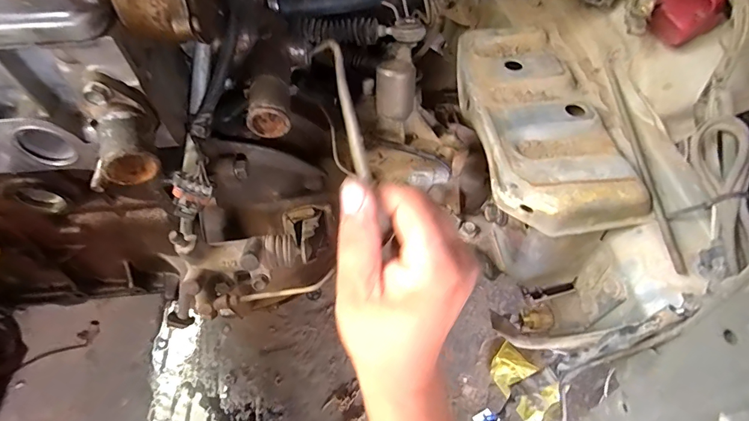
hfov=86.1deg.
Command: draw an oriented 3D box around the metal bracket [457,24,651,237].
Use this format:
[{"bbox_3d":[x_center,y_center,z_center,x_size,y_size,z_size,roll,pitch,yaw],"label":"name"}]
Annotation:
[{"bbox_3d":[0.145,-0.088,0.369,0.114,0.029,0.232,-4,56,-4],"label":"metal bracket"}]

